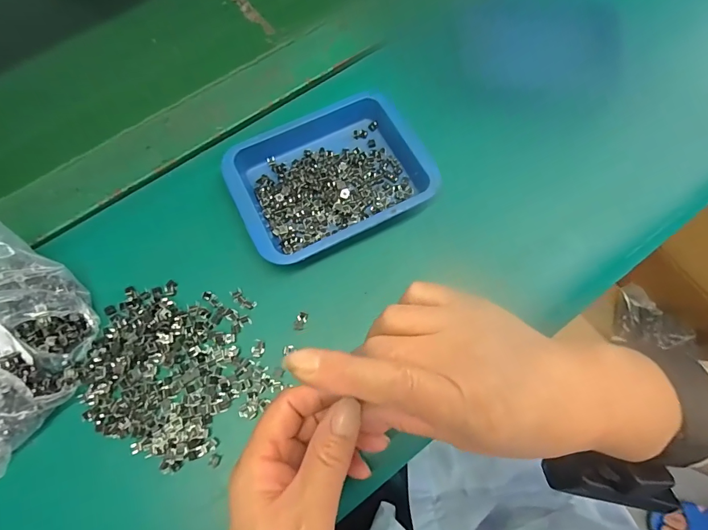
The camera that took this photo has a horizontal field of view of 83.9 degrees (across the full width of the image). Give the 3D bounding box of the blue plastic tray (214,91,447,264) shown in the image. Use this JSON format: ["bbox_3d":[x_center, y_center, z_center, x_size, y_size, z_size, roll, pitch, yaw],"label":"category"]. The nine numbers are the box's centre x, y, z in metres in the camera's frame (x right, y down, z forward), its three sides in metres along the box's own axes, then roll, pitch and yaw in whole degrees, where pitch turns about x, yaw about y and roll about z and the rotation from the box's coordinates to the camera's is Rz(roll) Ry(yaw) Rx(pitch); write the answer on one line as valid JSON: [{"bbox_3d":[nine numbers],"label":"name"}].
[{"bbox_3d":[-0.024,-0.079,0.334,0.154,0.030,0.136,-26,73,-8],"label":"blue plastic tray"}]

